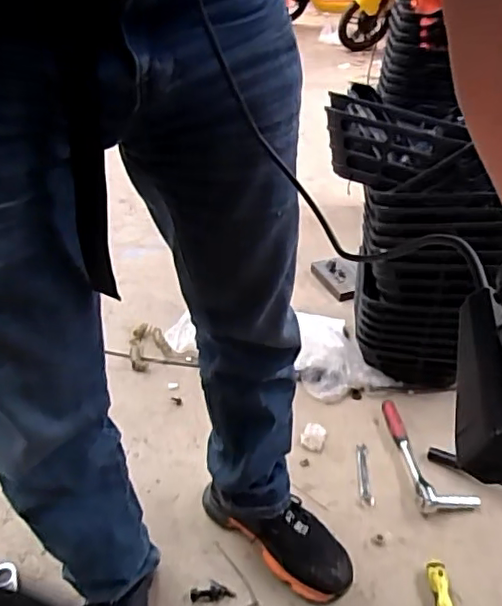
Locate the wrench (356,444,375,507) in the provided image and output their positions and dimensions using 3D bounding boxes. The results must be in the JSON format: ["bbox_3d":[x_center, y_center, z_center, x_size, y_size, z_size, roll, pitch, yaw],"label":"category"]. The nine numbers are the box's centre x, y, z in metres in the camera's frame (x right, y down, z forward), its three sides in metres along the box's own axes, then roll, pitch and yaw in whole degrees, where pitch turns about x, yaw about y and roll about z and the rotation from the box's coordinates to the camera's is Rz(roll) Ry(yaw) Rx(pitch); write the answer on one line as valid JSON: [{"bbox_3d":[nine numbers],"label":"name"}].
[{"bbox_3d":[0.206,0.311,1.046,0.025,0.006,0.127,2,38,2],"label":"wrench"}]

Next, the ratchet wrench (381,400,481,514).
[{"bbox_3d":[0.322,0.275,1.062,0.091,0.035,0.243,-4,38,-6],"label":"ratchet wrench"}]

